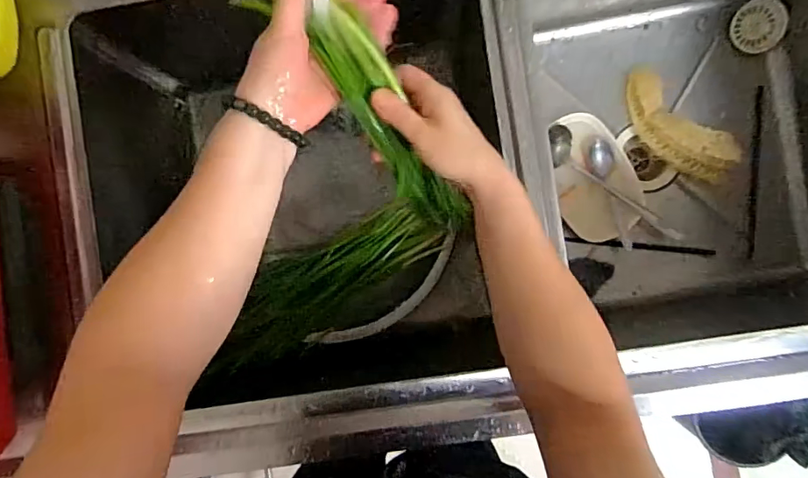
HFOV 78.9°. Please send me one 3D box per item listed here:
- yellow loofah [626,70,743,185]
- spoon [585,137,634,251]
[{"bbox_3d":[0.420,-0.172,0.751,0.083,0.037,0.204,-44,88,1],"label":"yellow loofah"},{"bbox_3d":[0.315,-0.070,0.759,0.043,0.025,0.174,-8,89,2],"label":"spoon"}]

